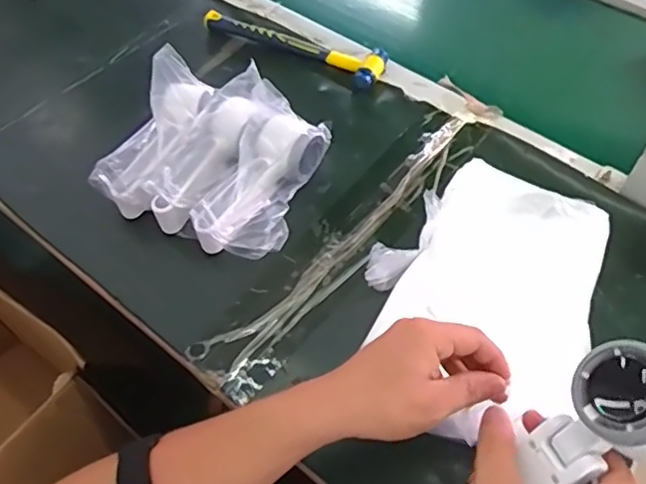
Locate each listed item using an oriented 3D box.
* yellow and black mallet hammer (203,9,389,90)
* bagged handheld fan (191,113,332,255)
[{"bbox_3d":[-0.037,-0.248,0.746,0.240,0.026,0.053,21,57,15],"label":"yellow and black mallet hammer"},{"bbox_3d":[-0.059,-0.063,0.601,0.077,0.062,0.170,17,56,12],"label":"bagged handheld fan"}]

